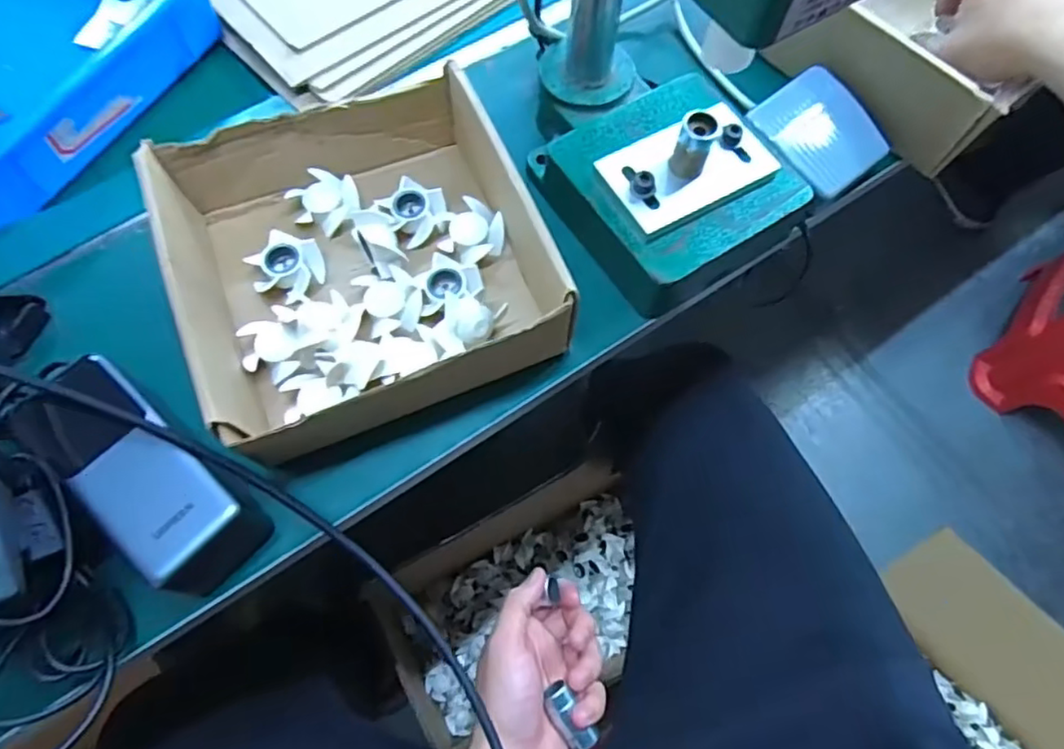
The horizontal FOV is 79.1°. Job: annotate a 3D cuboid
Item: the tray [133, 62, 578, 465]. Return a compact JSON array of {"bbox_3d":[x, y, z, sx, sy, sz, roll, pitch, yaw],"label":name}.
[{"bbox_3d":[-0.102,-0.072,0.389,0.194,0.082,0.199,-22,69,-10],"label":"tray"}]

